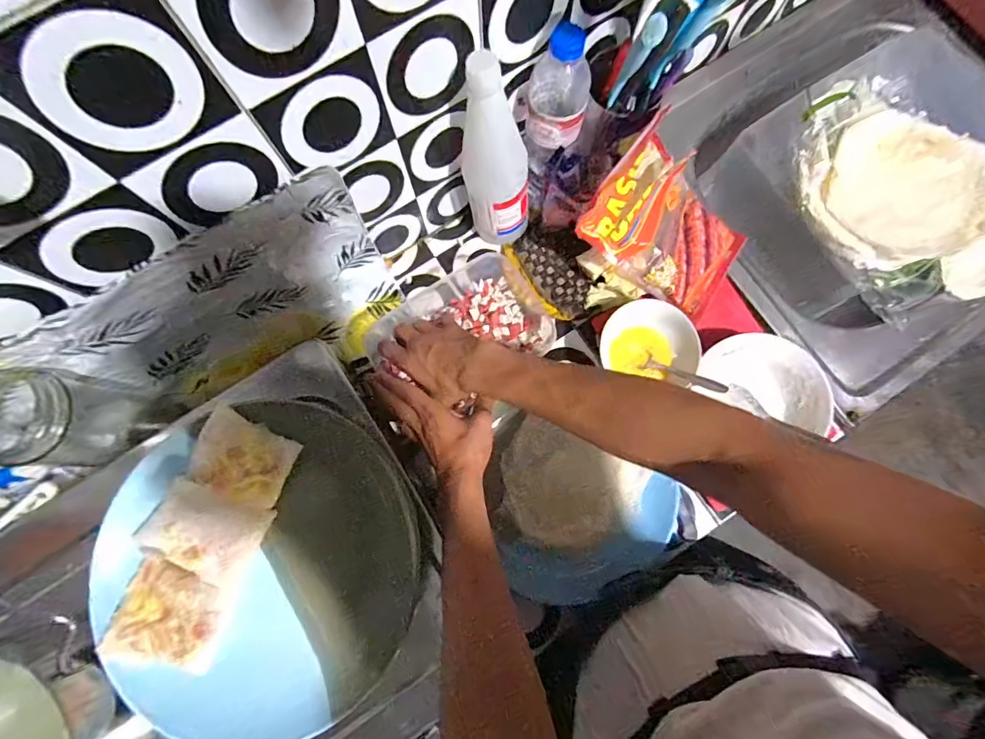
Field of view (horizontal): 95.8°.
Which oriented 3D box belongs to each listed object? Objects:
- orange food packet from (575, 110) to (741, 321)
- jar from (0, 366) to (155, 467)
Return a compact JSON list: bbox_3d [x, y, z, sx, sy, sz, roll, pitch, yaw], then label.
[{"bbox_3d":[0.207,-0.159,0.511,0.208,0.043,0.138,34,86,-23],"label":"orange food packet"},{"bbox_3d":[-0.414,0.051,0.443,0.083,0.163,0.080,0,79,1],"label":"jar"}]

